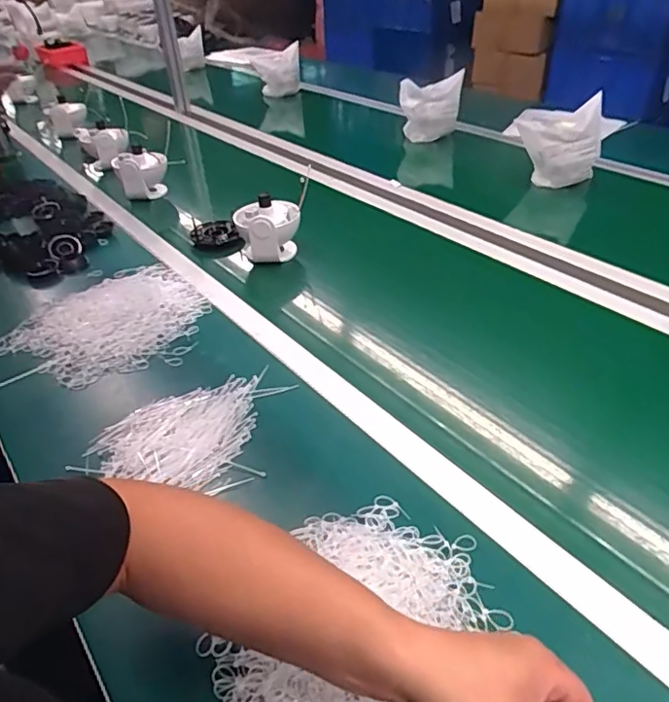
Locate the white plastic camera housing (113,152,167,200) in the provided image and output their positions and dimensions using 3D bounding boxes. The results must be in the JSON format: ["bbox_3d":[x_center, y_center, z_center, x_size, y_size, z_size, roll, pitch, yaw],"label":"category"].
[{"bbox_3d":[-0.437,-0.396,1.266,0.110,0.116,0.061,-16,39,-13],"label":"white plastic camera housing"}]

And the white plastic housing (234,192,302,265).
[{"bbox_3d":[-0.118,-0.217,1.001,0.117,0.102,0.096,-9,38,-5],"label":"white plastic housing"}]

